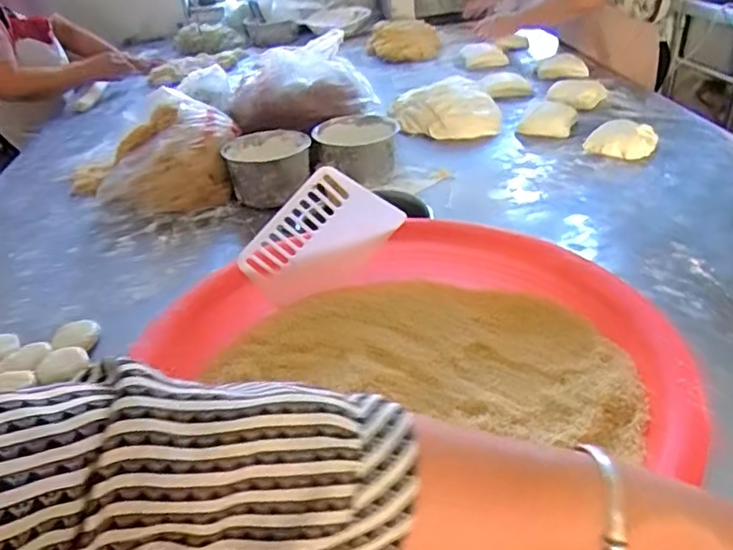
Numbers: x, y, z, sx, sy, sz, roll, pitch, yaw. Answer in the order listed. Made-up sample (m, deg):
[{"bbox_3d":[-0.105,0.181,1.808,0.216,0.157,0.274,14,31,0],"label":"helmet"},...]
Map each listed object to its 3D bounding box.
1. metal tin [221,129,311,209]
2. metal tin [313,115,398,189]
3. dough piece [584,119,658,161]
[{"bbox_3d":[-0.169,-0.187,1.043,0.147,0.084,0.144,-6,34,-1],"label":"metal tin"},{"bbox_3d":[-0.020,-0.218,1.069,0.150,0.091,0.150,-4,34,2],"label":"metal tin"},{"bbox_3d":[0.467,-0.248,1.087,0.120,0.047,0.076,15,39,26],"label":"dough piece"}]

